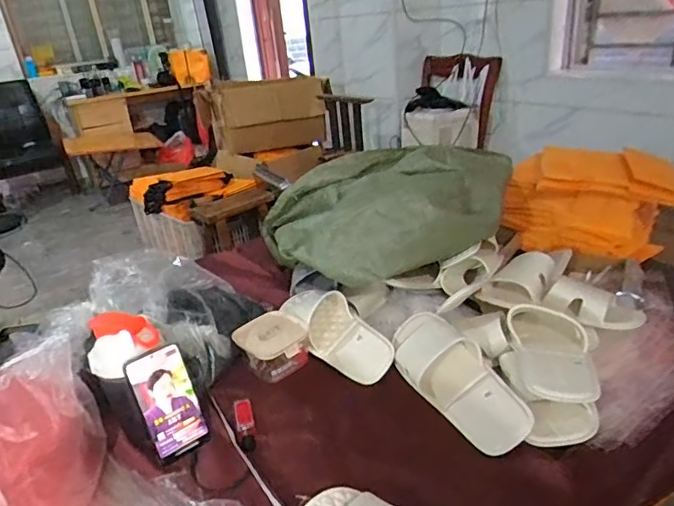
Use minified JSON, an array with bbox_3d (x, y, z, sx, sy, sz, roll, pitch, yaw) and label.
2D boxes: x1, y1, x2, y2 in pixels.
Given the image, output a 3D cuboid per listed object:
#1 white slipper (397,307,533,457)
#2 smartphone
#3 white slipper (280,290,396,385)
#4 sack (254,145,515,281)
[{"bbox_3d":[0.180,0.189,0.771,0.111,0.042,0.268,-37,45,-10],"label":"white slipper"},{"bbox_3d":[-0.230,0.208,0.693,0.077,0.163,0.014,-26,20,-29],"label":"smartphone"},{"bbox_3d":[-0.013,0.135,0.914,0.104,0.073,0.287,-22,30,-31],"label":"white slipper"},{"bbox_3d":[0.118,-0.093,0.959,0.509,0.160,0.254,-8,26,-6],"label":"sack"}]

